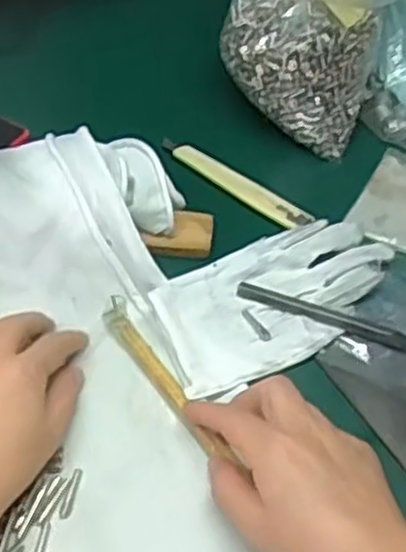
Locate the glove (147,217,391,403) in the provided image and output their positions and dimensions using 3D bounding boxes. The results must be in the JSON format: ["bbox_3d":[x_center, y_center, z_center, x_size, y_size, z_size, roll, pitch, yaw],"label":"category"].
[{"bbox_3d":[0.050,0.011,0.514,0.173,0.019,0.091,-28,58,-25],"label":"glove"}]

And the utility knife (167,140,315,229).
[{"bbox_3d":[0.023,-0.073,0.593,0.138,0.013,0.014,36,57,22],"label":"utility knife"}]

